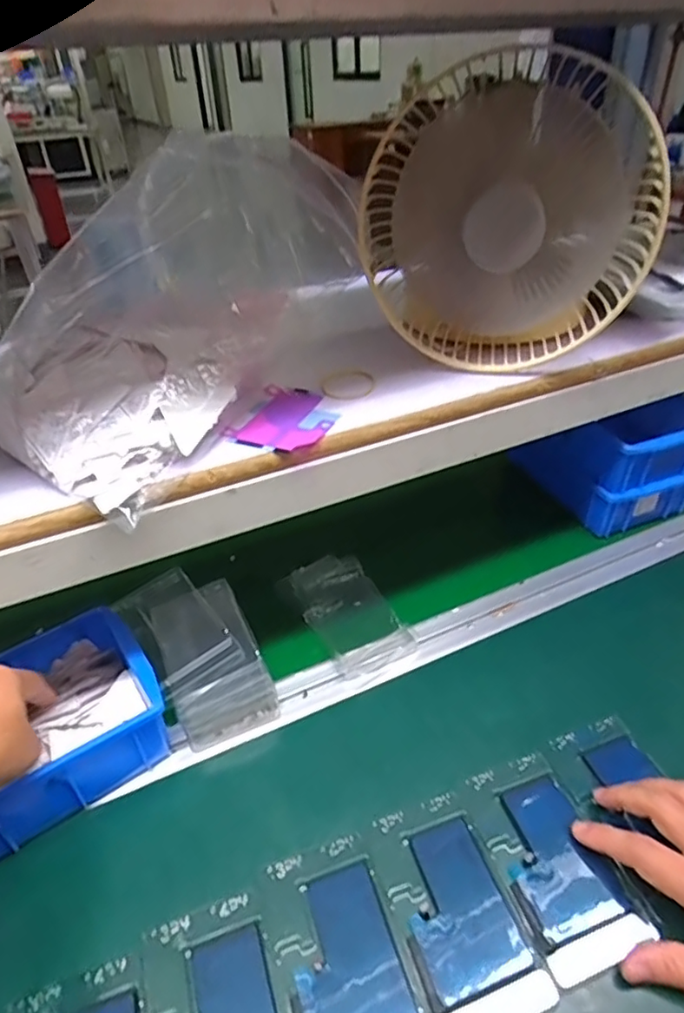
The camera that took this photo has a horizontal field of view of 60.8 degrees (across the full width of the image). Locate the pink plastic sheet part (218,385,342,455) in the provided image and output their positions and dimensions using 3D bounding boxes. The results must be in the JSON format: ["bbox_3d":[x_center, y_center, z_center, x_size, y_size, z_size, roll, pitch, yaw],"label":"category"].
[{"bbox_3d":[-0.038,-0.063,0.414,0.064,0.005,0.081,12,40,19],"label":"pink plastic sheet part"}]

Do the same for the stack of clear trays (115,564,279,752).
[{"bbox_3d":[-0.121,0.122,0.503,0.093,0.058,0.148,-23,41,-25],"label":"stack of clear trays"}]

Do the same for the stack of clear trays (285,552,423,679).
[{"bbox_3d":[0.007,0.100,0.556,0.079,0.031,0.129,-19,40,-21],"label":"stack of clear trays"}]

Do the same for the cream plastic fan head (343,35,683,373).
[{"bbox_3d":[0.118,-0.200,0.430,0.199,0.207,0.060,5,38,10],"label":"cream plastic fan head"}]

